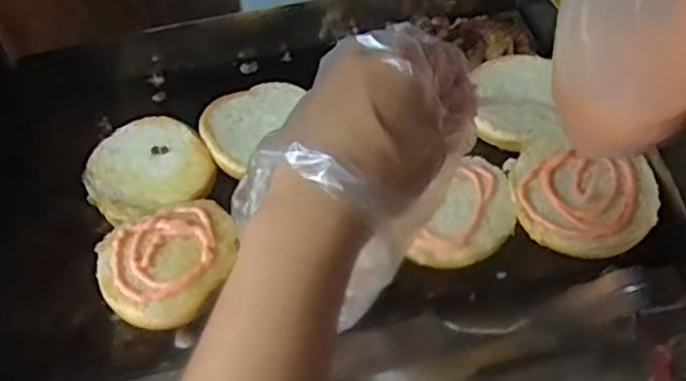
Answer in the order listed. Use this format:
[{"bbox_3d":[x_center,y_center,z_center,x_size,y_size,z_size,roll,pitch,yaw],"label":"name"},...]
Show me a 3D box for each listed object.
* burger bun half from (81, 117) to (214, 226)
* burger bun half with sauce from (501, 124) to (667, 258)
[{"bbox_3d":[-0.139,-0.014,0.503,0.084,0.017,0.085,-22,52,-13],"label":"burger bun half"},{"bbox_3d":[0.148,0.001,0.441,0.090,0.017,0.082,-2,50,3],"label":"burger bun half with sauce"}]

